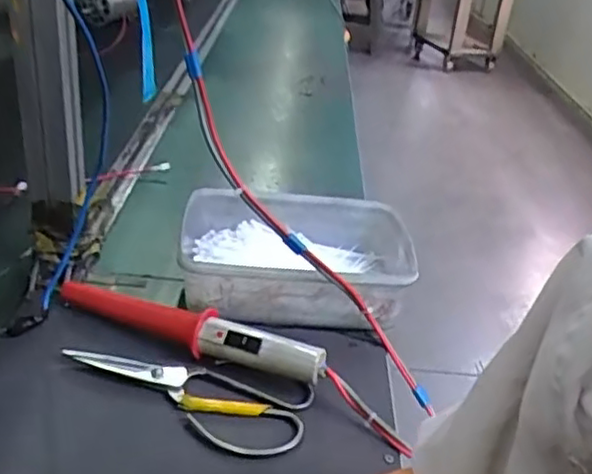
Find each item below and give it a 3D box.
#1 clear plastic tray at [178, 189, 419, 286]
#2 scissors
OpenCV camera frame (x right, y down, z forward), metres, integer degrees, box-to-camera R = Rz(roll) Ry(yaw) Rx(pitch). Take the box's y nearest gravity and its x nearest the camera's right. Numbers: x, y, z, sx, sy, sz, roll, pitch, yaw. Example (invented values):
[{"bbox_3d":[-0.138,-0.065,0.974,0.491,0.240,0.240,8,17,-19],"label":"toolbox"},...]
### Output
[{"bbox_3d":[0.002,0.022,0.661,0.224,0.069,0.157,1,30,-7],"label":"clear plastic tray"},{"bbox_3d":[-0.091,0.124,0.523,0.199,0.014,0.071,10,30,8],"label":"scissors"}]

